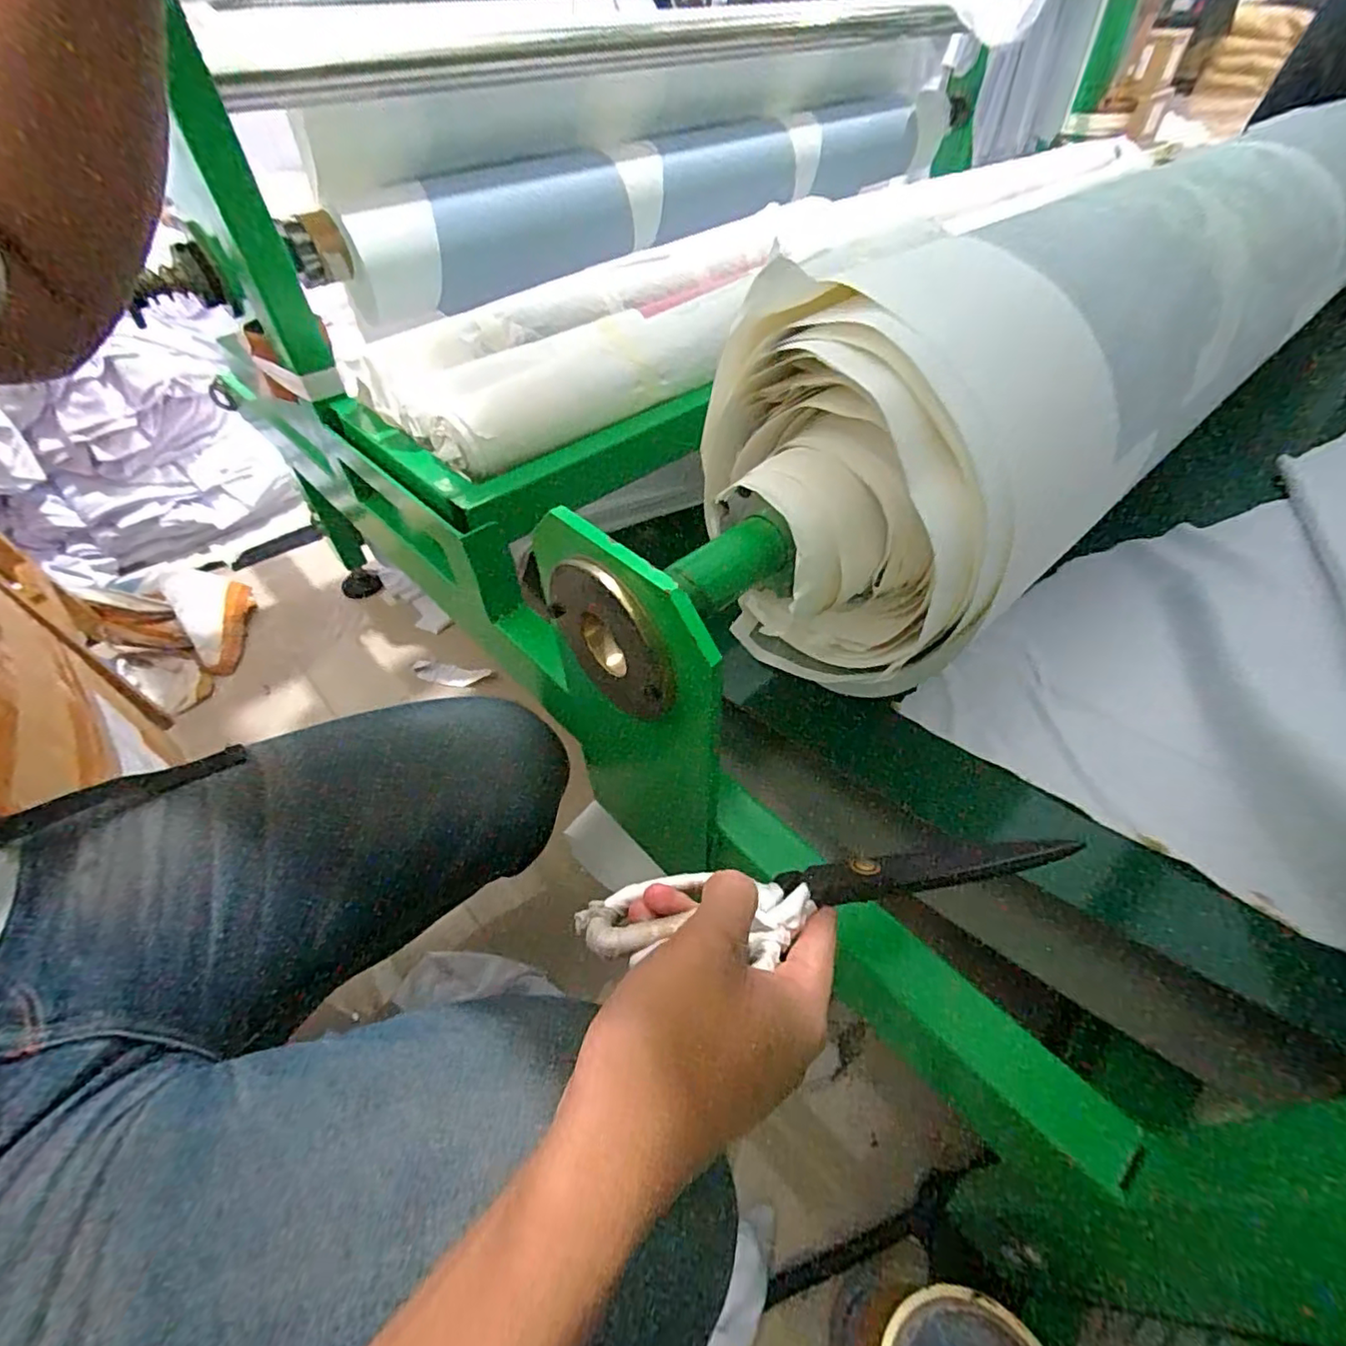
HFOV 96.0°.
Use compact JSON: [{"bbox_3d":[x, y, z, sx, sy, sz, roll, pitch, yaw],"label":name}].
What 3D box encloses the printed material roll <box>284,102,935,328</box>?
[{"bbox_3d":[0.040,-0.903,1.155,1.473,0.135,0.131,-30,54,-22],"label":"printed material roll"}]

